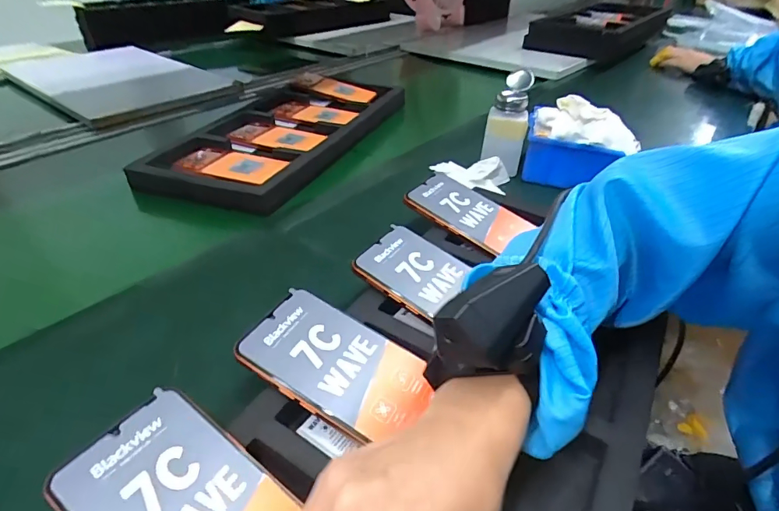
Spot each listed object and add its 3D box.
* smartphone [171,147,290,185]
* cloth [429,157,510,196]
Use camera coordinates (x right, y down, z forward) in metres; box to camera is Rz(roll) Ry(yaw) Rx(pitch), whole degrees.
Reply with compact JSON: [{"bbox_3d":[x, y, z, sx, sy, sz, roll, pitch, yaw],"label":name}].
[{"bbox_3d":[-0.216,-0.125,0.599,0.148,0.004,0.080,14,38,18],"label":"smartphone"},{"bbox_3d":[0.109,-0.110,0.593,0.100,0.031,0.056,3,36,4],"label":"cloth"}]

